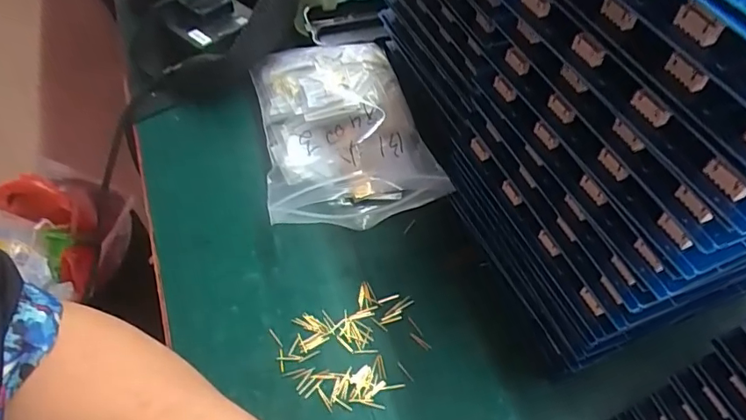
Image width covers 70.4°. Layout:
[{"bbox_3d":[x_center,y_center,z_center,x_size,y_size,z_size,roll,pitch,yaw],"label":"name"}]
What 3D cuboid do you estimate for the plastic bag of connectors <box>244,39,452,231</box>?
[{"bbox_3d":[-0.032,-0.075,0.457,0.136,0.046,0.203,-12,54,-10],"label":"plastic bag of connectors"}]

